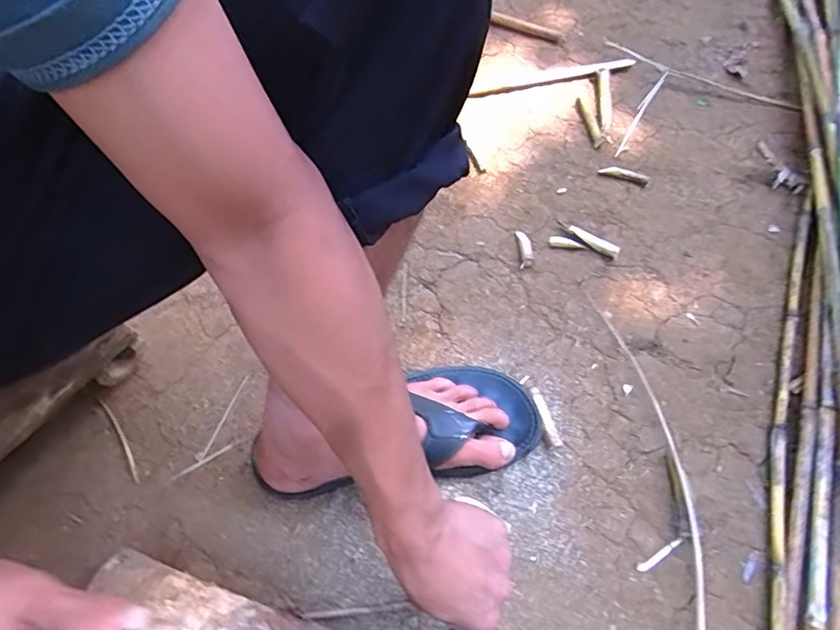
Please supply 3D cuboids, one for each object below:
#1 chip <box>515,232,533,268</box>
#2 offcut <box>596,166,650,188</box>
[{"bbox_3d":[0.128,-0.081,0.640,0.016,0.009,0.051,-1,61,-1],"label":"chip"},{"bbox_3d":[0.277,-0.190,0.708,0.064,0.008,0.020,23,64,12],"label":"offcut"}]

